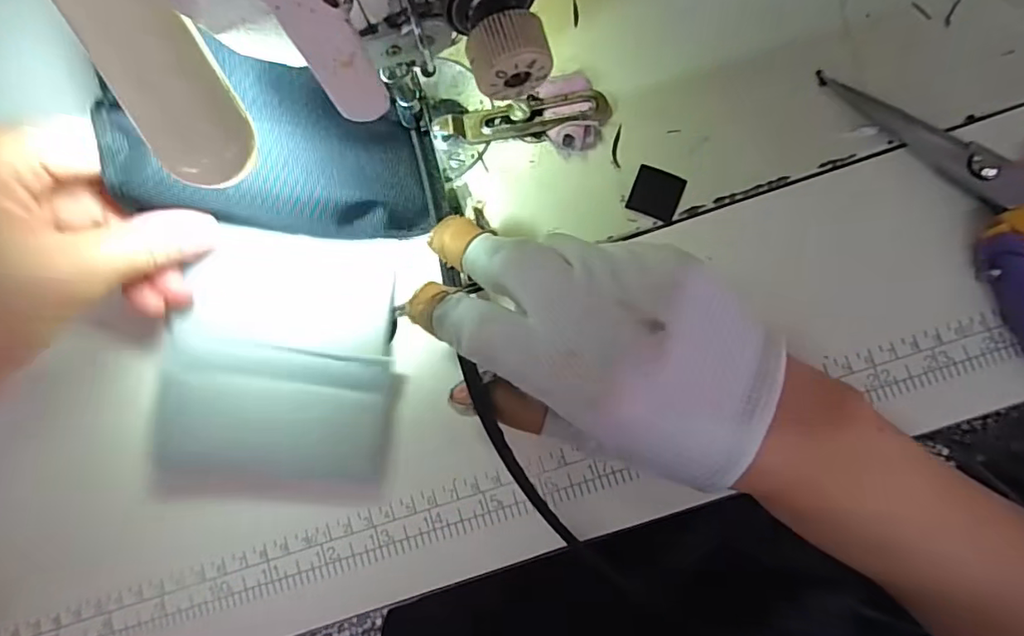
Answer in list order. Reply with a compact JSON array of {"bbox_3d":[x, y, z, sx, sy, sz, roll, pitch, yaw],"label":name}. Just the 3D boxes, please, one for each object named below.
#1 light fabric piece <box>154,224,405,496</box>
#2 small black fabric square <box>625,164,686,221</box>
[{"bbox_3d":[-0.100,0.019,0.241,0.094,0.023,0.112,2,83,5],"label":"light fabric piece"},{"bbox_3d":[0.066,-0.057,0.249,0.022,0.004,0.022,22,85,6],"label":"small black fabric square"}]

